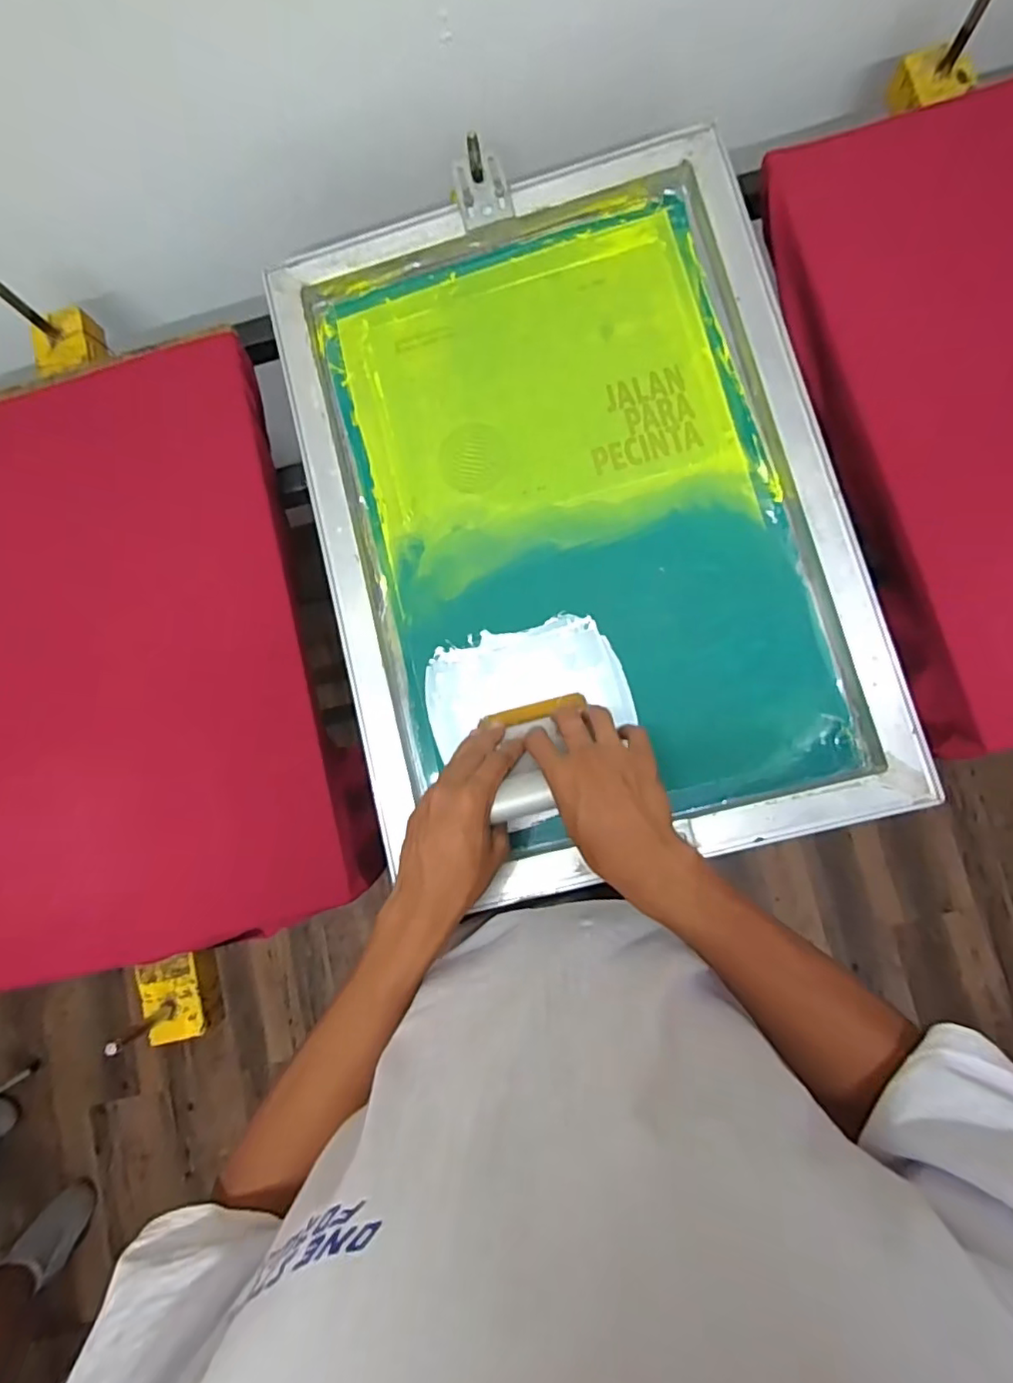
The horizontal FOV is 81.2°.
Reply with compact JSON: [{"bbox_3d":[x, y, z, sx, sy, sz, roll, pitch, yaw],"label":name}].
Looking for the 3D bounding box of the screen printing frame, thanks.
[{"bbox_3d":[0.057,-0.168,0.557,0.472,0.052,0.651,-14,84,2],"label":"screen printing frame"}]

